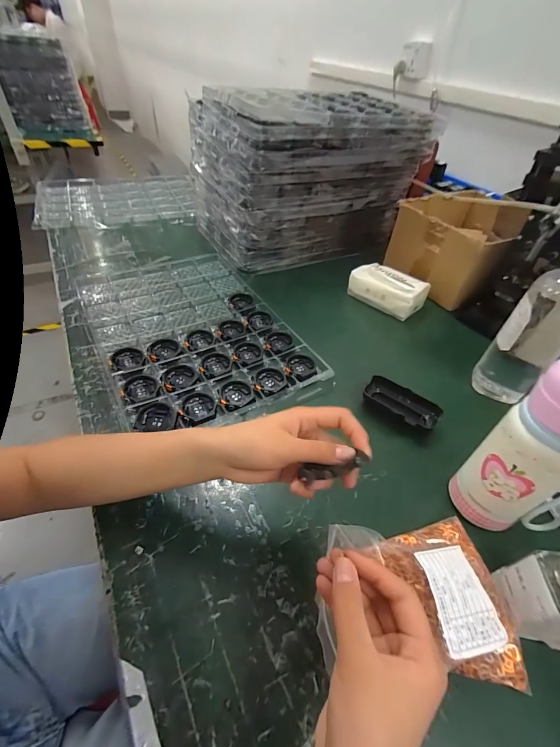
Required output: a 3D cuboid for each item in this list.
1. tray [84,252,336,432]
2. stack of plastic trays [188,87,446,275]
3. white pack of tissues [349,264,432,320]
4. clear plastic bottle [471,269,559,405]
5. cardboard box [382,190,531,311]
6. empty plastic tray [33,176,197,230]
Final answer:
[{"bbox_3d":[-0.157,-0.084,0.586,0.290,0.024,0.424,-20,52,-25],"label":"tray"},{"bbox_3d":[0.062,-0.458,0.789,0.442,0.284,0.284,-21,51,-24],"label":"stack of plastic trays"},{"bbox_3d":[0.223,-0.176,0.693,0.147,0.052,0.082,34,51,23],"label":"white pack of tissues"},{"bbox_3d":[0.356,-0.055,0.466,0.059,0.231,0.085,-29,56,-31],"label":"clear plastic bottle"},{"bbox_3d":[0.401,-0.303,0.772,0.229,0.138,0.290,37,53,27],"label":"cardboard box"},{"bbox_3d":[-0.456,-0.503,0.957,0.424,0.024,0.341,-17,50,-21],"label":"empty plastic tray"}]

